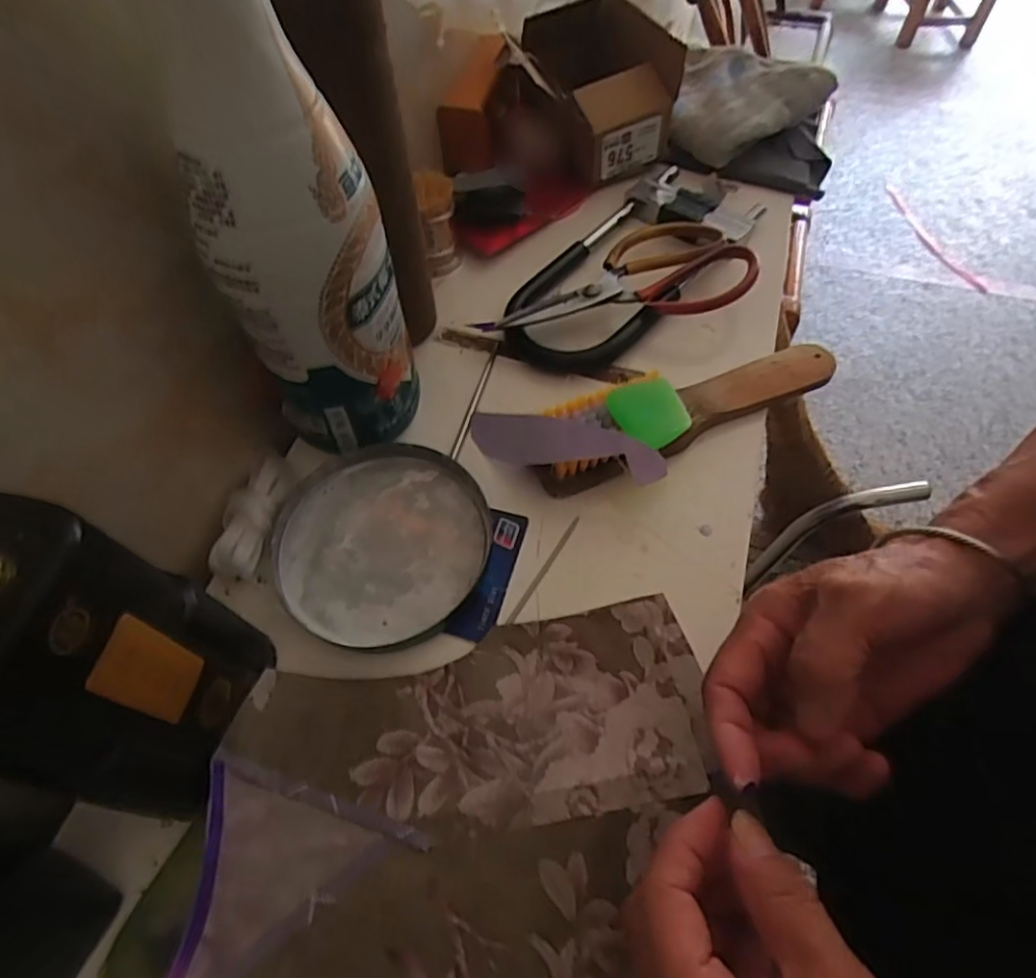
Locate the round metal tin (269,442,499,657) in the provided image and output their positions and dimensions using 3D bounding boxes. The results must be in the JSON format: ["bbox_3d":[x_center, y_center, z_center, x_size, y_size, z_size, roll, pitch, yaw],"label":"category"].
[{"bbox_3d":[-0.083,0.030,0.373,0.122,0.018,0.124,0,59,-1],"label":"round metal tin"}]

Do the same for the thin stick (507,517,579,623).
[{"bbox_3d":[0.016,0.047,0.370,0.005,0.004,0.078,29,63,16],"label":"thin stick"}]

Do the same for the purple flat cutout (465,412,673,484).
[{"bbox_3d":[0.023,-0.026,0.384,0.133,0.024,0.034,12,58,28],"label":"purple flat cutout"}]

